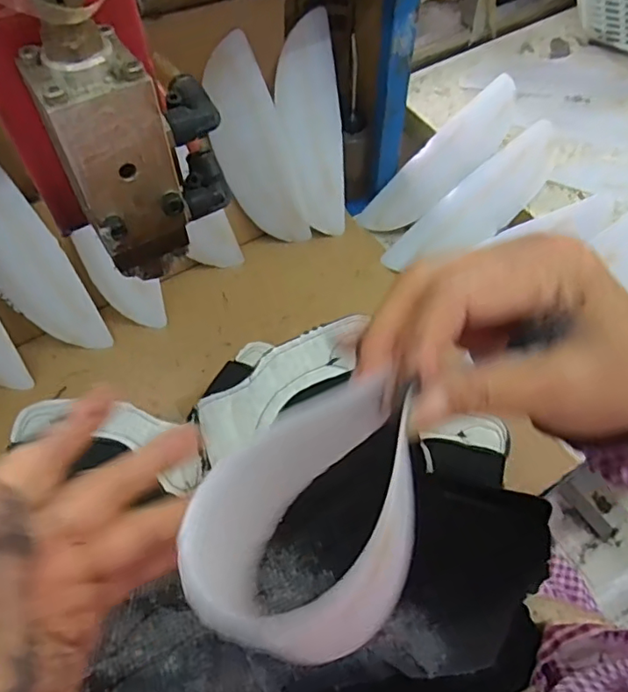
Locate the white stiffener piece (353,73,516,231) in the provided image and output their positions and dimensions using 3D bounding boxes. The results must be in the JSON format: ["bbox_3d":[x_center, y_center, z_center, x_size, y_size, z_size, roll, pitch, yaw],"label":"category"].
[{"bbox_3d":[0.144,-0.205,0.634,0.214,0.016,0.066,-43,62,15],"label":"white stiffener piece"}]

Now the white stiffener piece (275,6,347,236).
[{"bbox_3d":[0.001,-0.224,0.592,0.071,0.215,0.011,-21,29,-19],"label":"white stiffener piece"}]

